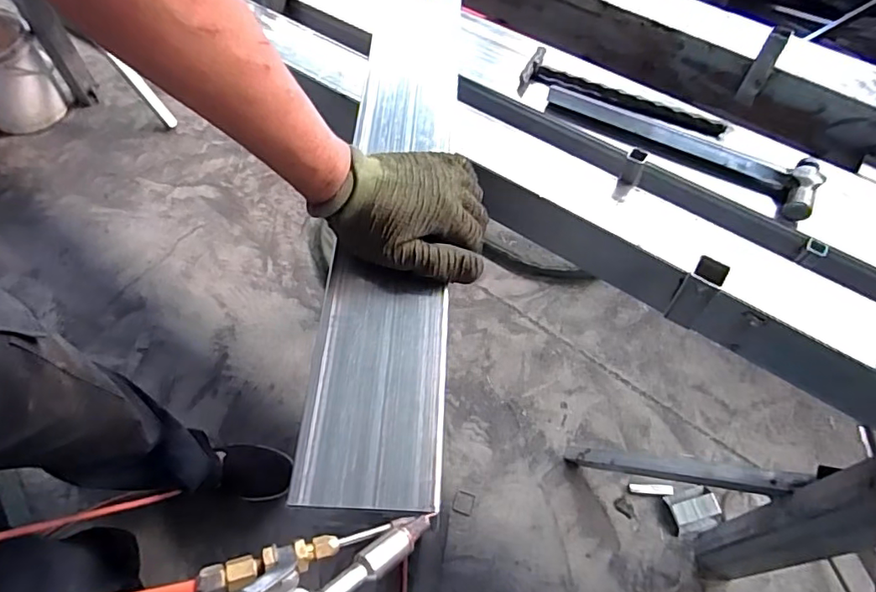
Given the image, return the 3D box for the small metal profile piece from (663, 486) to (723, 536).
[{"bbox_3d":[0.530,0.443,1.113,0.102,0.020,0.083,-7,58,-6],"label":"small metal profile piece"}]

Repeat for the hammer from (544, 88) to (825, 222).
[{"bbox_3d":[0.296,-0.192,0.676,0.338,0.027,0.071,25,60,14],"label":"hammer"}]

